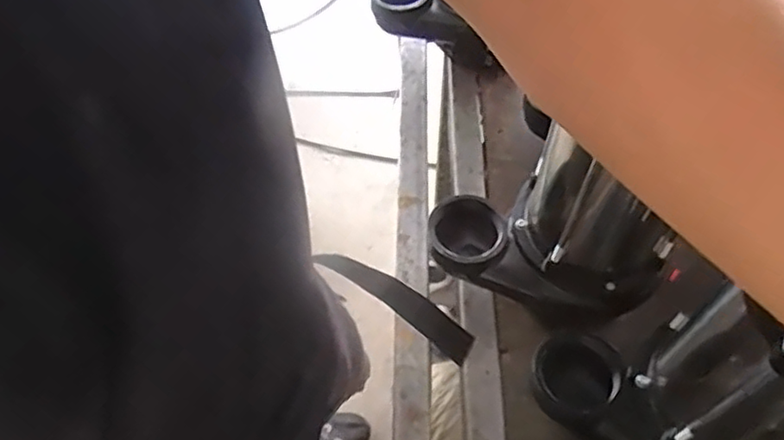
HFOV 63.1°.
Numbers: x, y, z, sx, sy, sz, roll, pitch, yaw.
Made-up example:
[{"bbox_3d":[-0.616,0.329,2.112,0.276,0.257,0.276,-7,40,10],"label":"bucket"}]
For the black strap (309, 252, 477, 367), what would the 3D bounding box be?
[{"bbox_3d":[0.011,0.073,0.557,0.190,0.018,0.033,37,52,-31],"label":"black strap"}]

